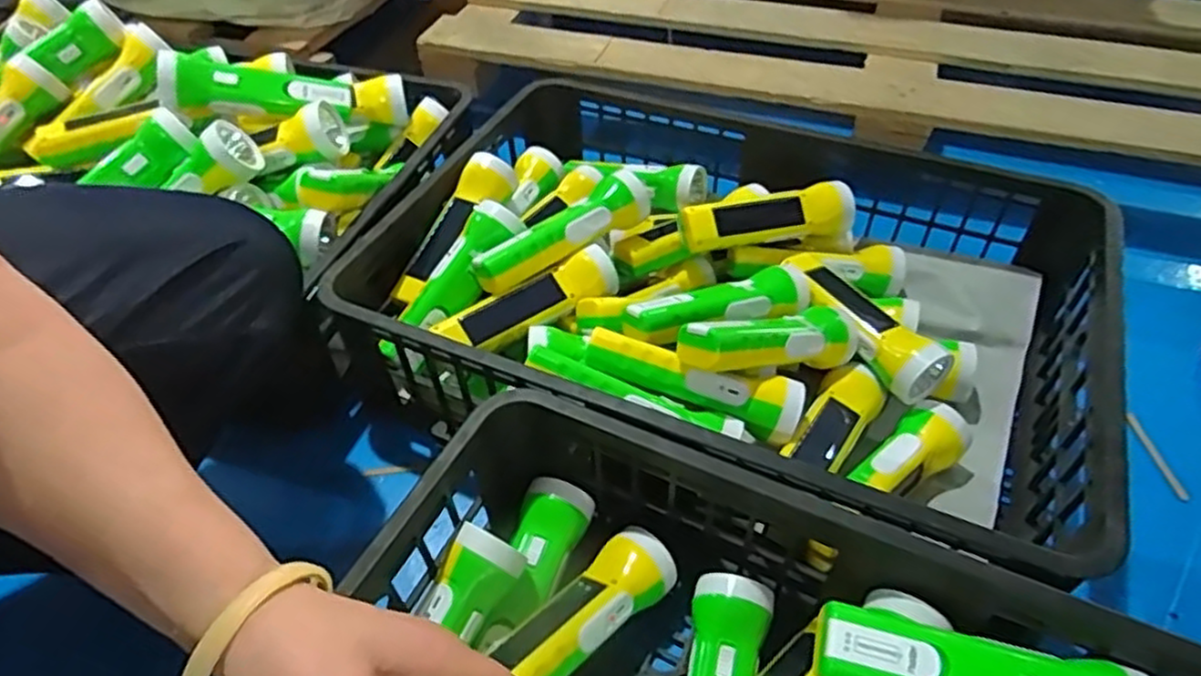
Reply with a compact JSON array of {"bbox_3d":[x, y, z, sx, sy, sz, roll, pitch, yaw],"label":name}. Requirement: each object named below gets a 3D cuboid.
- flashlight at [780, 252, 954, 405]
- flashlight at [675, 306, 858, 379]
[{"bbox_3d":[0.221,-0.012,0.628,0.047,0.051,0.164,-22,49,-18],"label":"flashlight"},{"bbox_3d":[0.135,0.002,0.567,0.168,0.048,0.046,-4,42,-33],"label":"flashlight"}]

